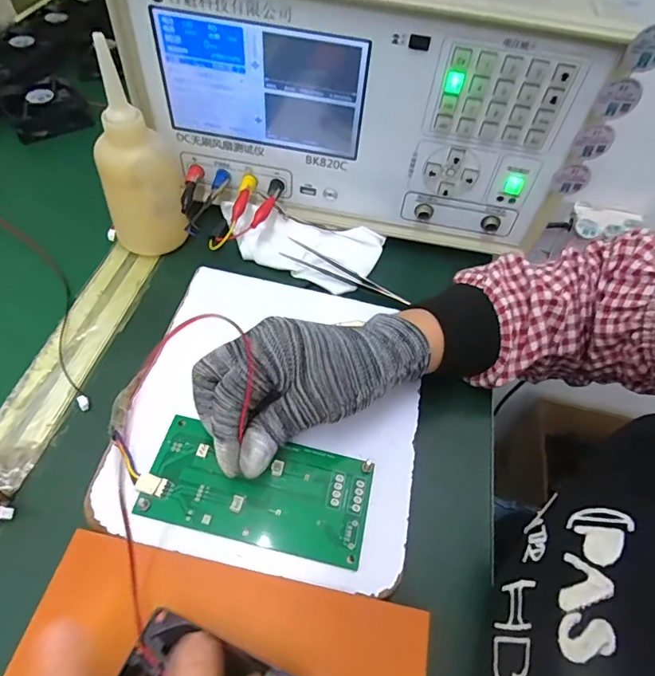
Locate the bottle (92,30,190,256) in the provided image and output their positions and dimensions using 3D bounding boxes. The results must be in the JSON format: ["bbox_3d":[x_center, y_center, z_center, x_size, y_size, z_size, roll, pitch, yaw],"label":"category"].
[{"bbox_3d":[-0.155,-0.145,0.373,0.064,0.141,0.070,-10,55,-11],"label":"bottle"}]

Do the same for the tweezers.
[{"bbox_3d":[0.015,-0.056,0.404,0.118,0.013,0.016,24,55,14],"label":"tweezers"}]

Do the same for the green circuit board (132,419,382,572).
[{"bbox_3d":[-0.042,0.091,0.286,0.134,0.007,0.064,11,53,1],"label":"green circuit board"}]

